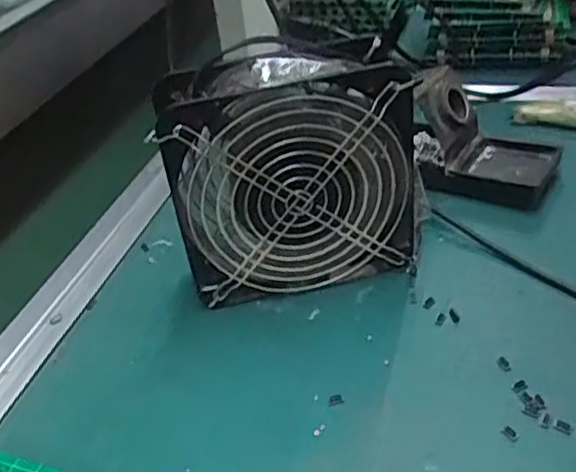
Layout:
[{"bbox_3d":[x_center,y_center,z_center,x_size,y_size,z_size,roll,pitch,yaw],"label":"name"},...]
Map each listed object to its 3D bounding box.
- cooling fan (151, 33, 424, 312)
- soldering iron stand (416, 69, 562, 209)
[{"bbox_3d":[0.004,-0.040,0.431,0.151,0.156,0.057,-9,37,-3],"label":"cooling fan"},{"bbox_3d":[0.153,-0.078,0.521,0.108,0.075,0.080,11,40,21],"label":"soldering iron stand"}]

